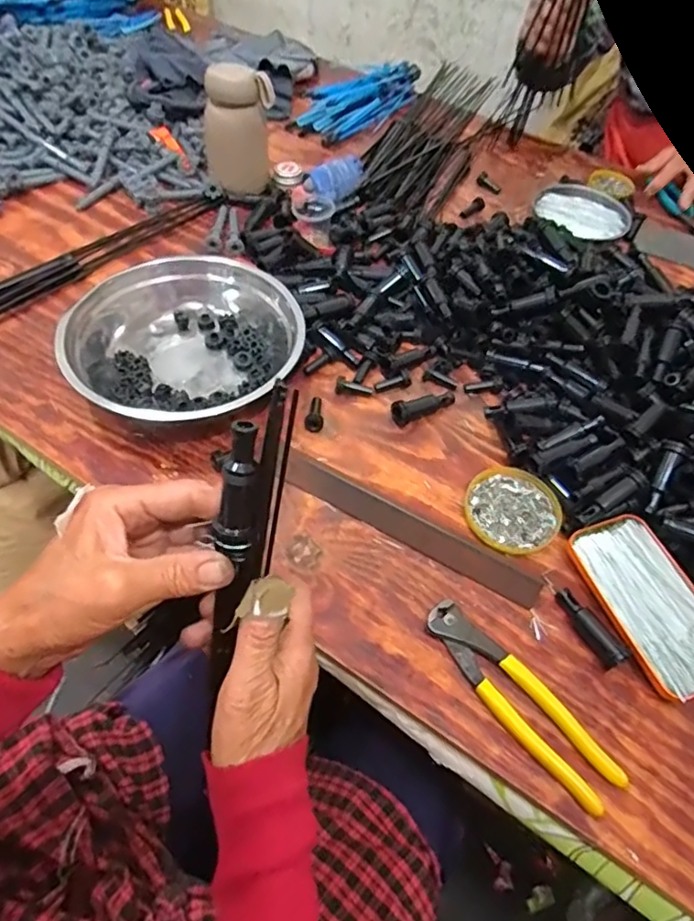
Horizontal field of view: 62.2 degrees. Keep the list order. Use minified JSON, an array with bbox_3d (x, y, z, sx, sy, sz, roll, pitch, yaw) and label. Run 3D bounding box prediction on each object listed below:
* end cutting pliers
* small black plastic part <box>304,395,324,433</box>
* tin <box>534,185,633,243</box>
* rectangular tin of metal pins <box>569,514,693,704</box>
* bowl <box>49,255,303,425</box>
[{"bbox_3d":[0.122,0.174,0.421,0.041,0.015,0.165,-34,64,-26],"label":"end cutting pliers"},{"bbox_3d":[-0.032,-0.047,0.561,0.018,0.011,0.042,0,54,-5],"label":"small black plastic part"},{"bbox_3d":[0.338,-0.357,0.821,0.113,0.012,0.140,-29,62,-23],"label":"tin"},{"bbox_3d":[0.247,0.114,0.467,0.081,0.015,0.144,-14,57,-15],"label":"rectangular tin of metal pins"},{"bbox_3d":[-0.161,-0.113,0.561,0.207,0.063,0.198,2,54,-3],"label":"bowl"}]

